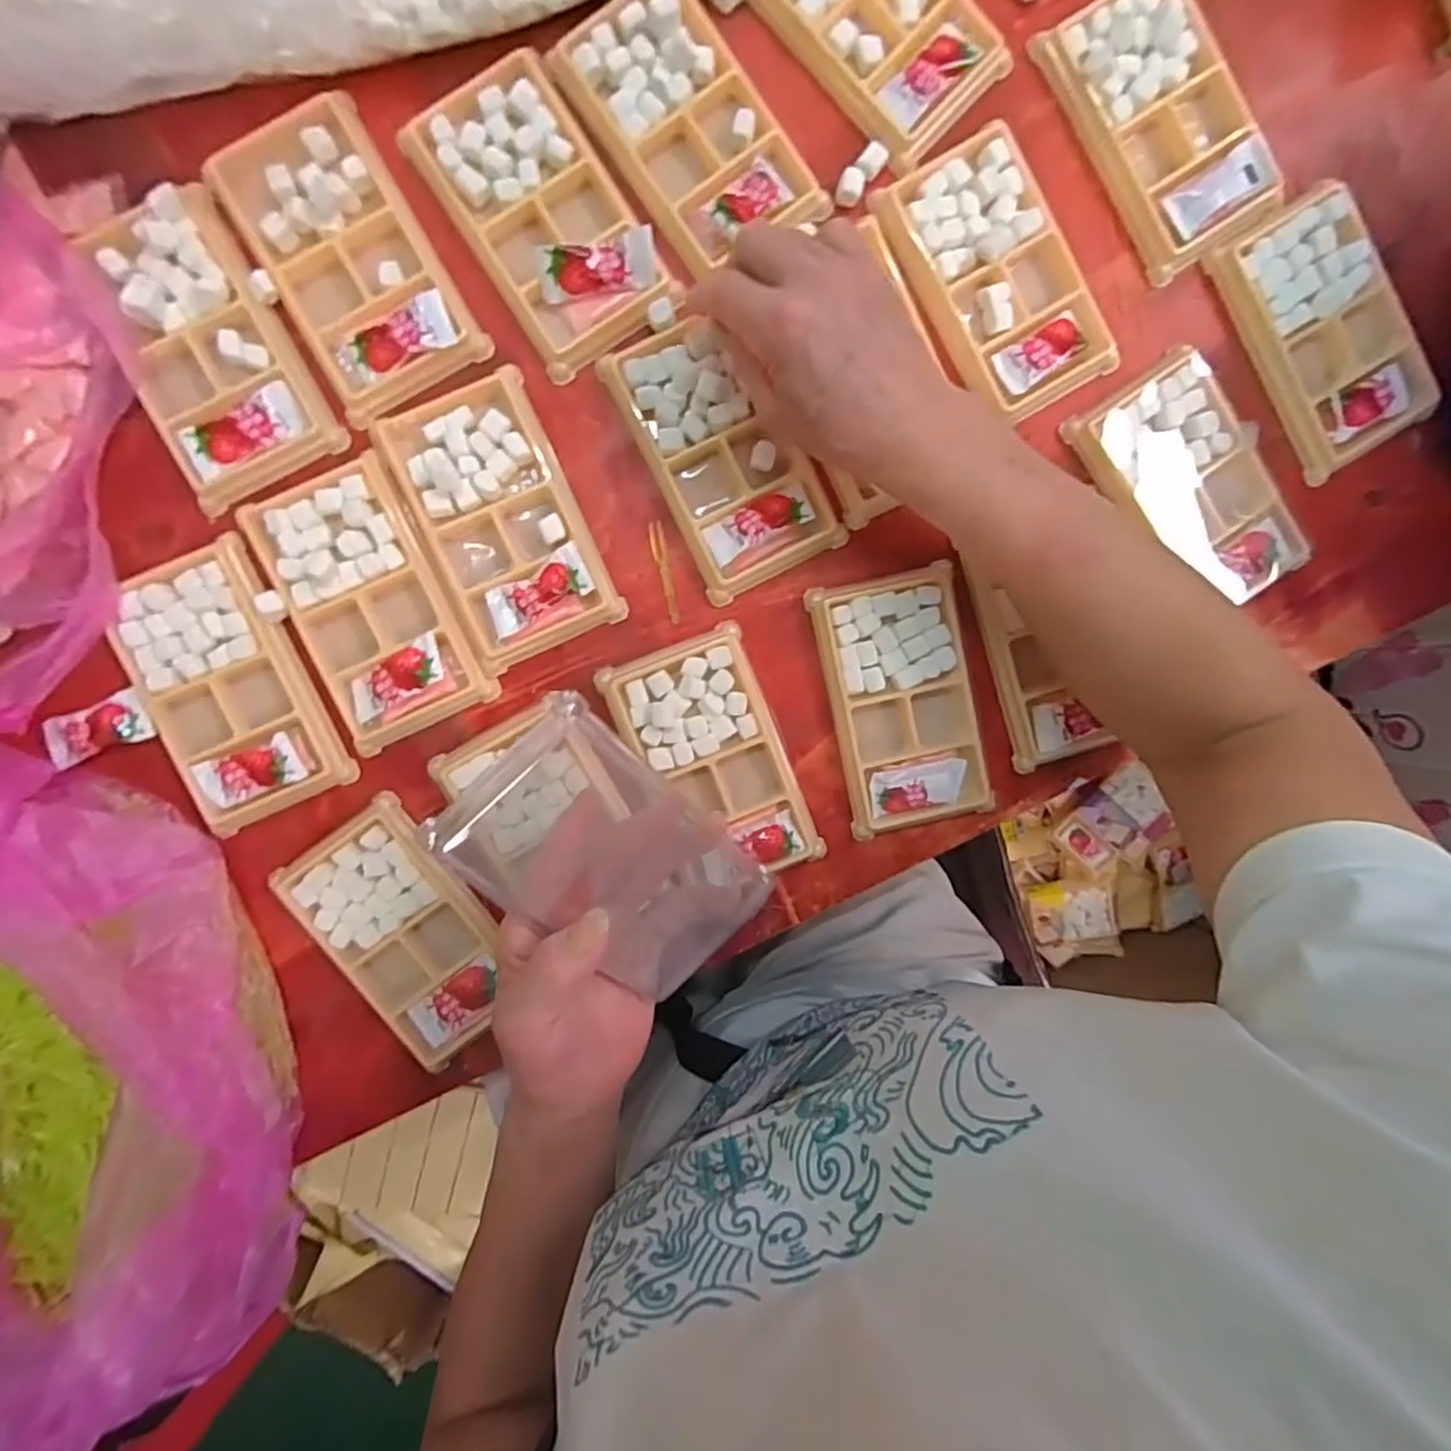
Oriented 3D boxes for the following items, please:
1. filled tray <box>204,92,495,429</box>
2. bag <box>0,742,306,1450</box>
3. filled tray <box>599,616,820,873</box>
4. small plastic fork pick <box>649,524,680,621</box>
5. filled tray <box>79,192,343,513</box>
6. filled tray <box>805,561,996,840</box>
[{"bbox_3d":[-0.188,-0.228,0.341,0.080,0.023,0.136,-31,97,0],"label":"filled tray"},{"bbox_3d":[-0.334,0.179,0.325,0.194,0.086,0.352,-9,96,-2],"label":"bag"},{"bbox_3d":[-0.005,0.020,0.373,0.074,0.015,0.132,-22,97,-1],"label":"filled tray"},{"bbox_3d":[-0.033,-0.082,0.371,0.008,0.004,0.054,-12,96,-2],"label":"small plastic fork pick"},{"bbox_3d":[-0.256,-0.184,0.341,0.074,0.018,0.132,-27,97,0],"label":"filled tray"},{"bbox_3d":[0.097,-0.012,0.375,0.077,0.013,0.138,-12,96,-2],"label":"filled tray"}]

